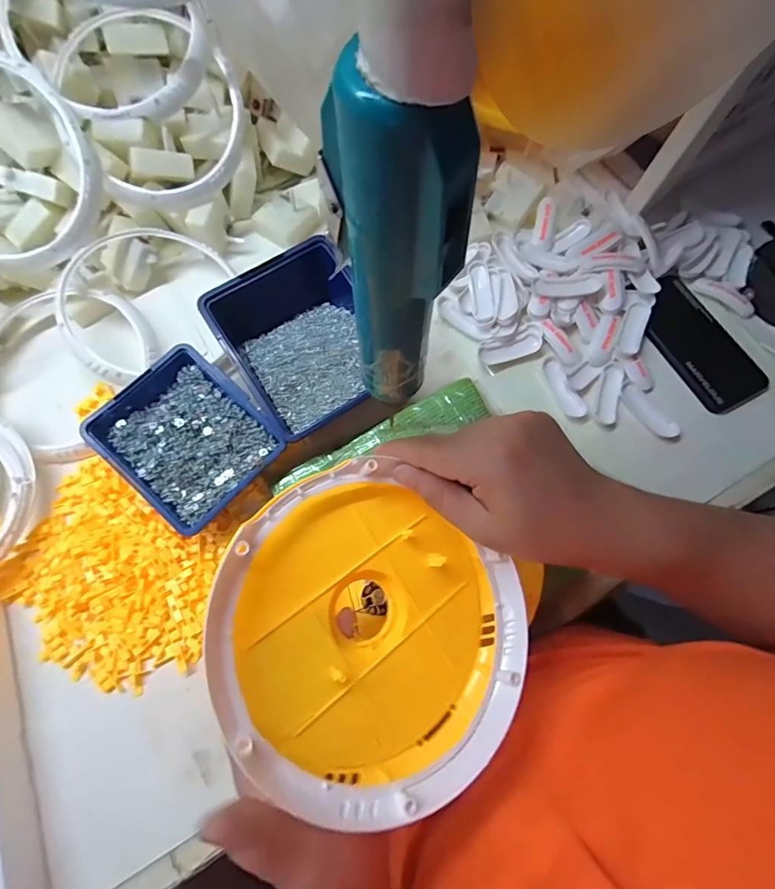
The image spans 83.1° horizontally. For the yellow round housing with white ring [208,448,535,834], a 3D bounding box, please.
[{"bbox_3d":[-0.004,0.109,0.270,0.206,0.060,0.184,43,64,-12],"label":"yellow round housing with white ring"}]

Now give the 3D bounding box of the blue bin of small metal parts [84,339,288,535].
[{"bbox_3d":[-0.179,-0.003,0.406,0.136,0.057,0.120,42,76,12],"label":"blue bin of small metal parts"}]

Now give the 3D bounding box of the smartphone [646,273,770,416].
[{"bbox_3d":[0.333,-0.111,0.470,0.078,0.010,0.157,-28,74,-9],"label":"smartphone"}]

